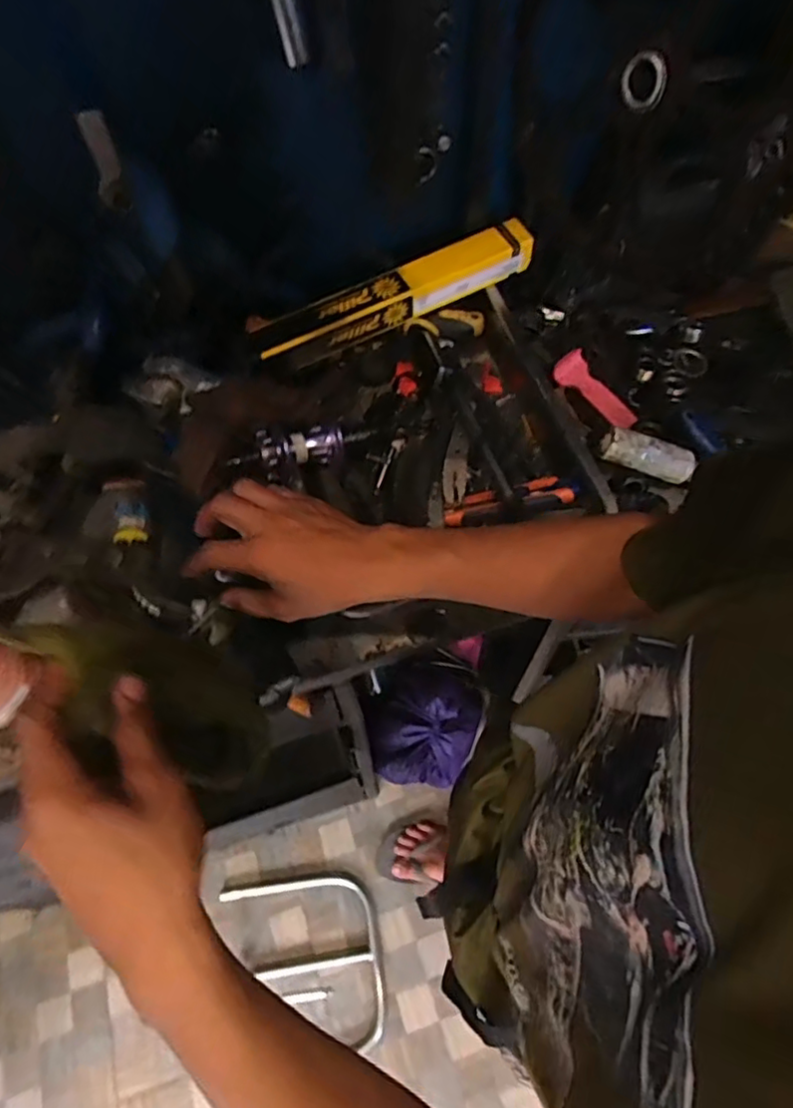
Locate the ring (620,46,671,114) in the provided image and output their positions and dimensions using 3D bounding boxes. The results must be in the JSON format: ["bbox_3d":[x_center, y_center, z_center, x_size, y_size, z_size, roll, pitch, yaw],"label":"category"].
[{"bbox_3d":[0.143,-0.271,0.363,0.006,0.031,0.030,-30,88,-17],"label":"ring"}]

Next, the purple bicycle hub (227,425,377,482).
[{"bbox_3d":[-0.091,-0.107,0.641,0.152,0.042,0.038,-14,63,-21],"label":"purple bicycle hub"}]

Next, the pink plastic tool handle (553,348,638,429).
[{"bbox_3d":[0.243,-0.197,0.772,0.114,0.016,0.043,45,71,5],"label":"pink plastic tool handle"}]

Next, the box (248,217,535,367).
[{"bbox_3d":[-0.014,-0.285,0.710,0.308,0.059,0.052,-23,65,-11],"label":"box"}]

